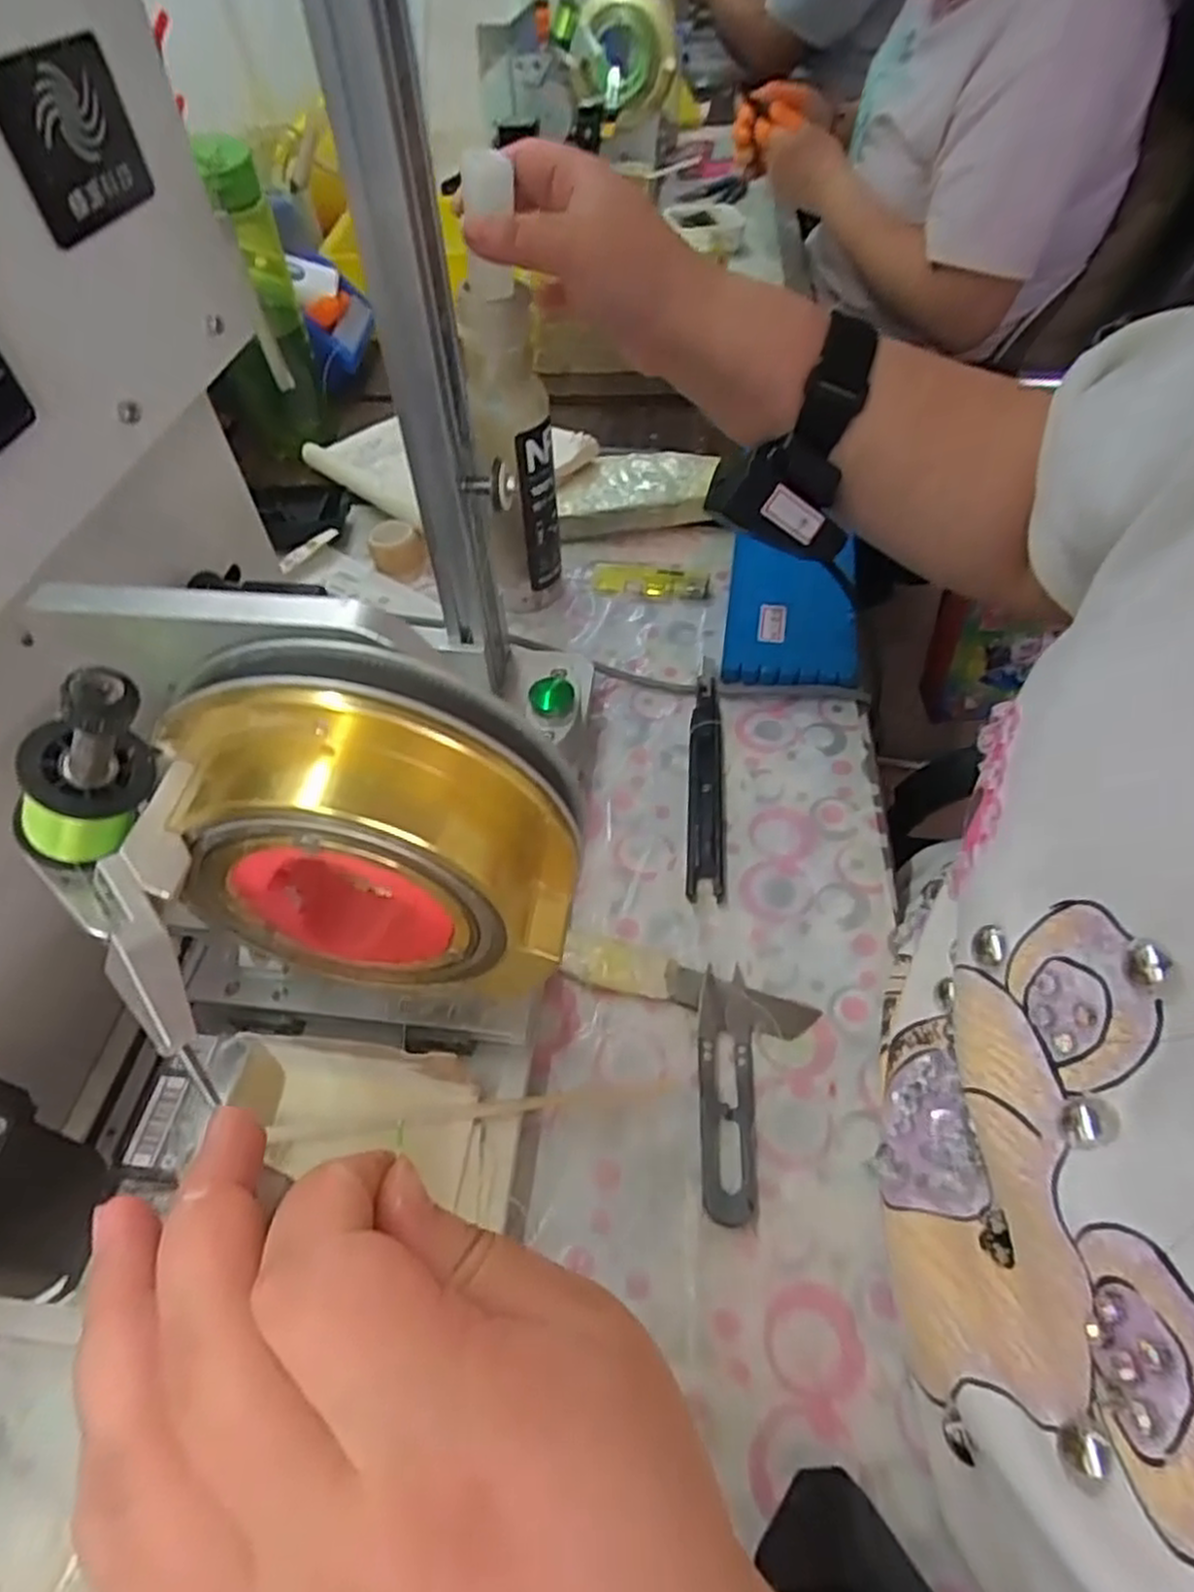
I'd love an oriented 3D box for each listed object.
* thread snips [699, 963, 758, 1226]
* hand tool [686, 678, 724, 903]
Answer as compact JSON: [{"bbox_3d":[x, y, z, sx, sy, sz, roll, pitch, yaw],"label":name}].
[{"bbox_3d":[0.053,0.118,0.316,0.023,0.010,0.100,6,53,4],"label":"thread snips"},{"bbox_3d":[0.058,-0.008,0.414,0.019,0.006,0.139,4,53,3],"label":"hand tool"}]

